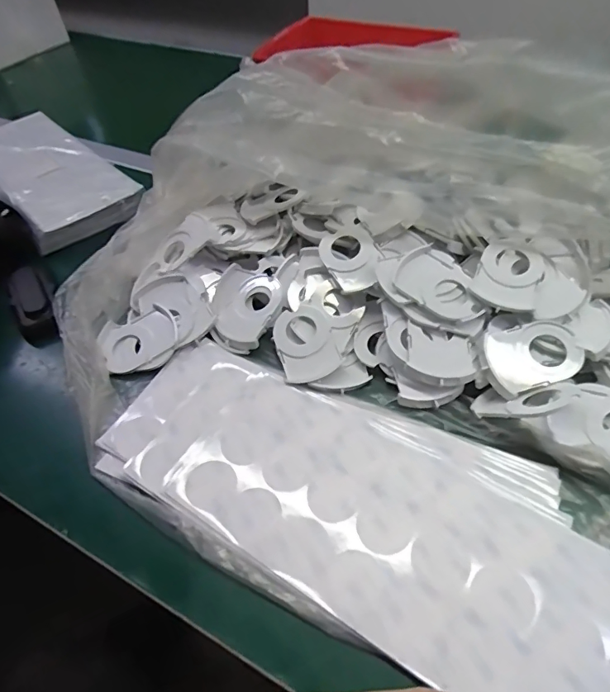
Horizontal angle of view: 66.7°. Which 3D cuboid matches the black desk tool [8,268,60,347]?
[{"bbox_3d":[-0.298,-0.045,0.508,0.040,0.026,0.105,-27,60,-12],"label":"black desk tool"}]

